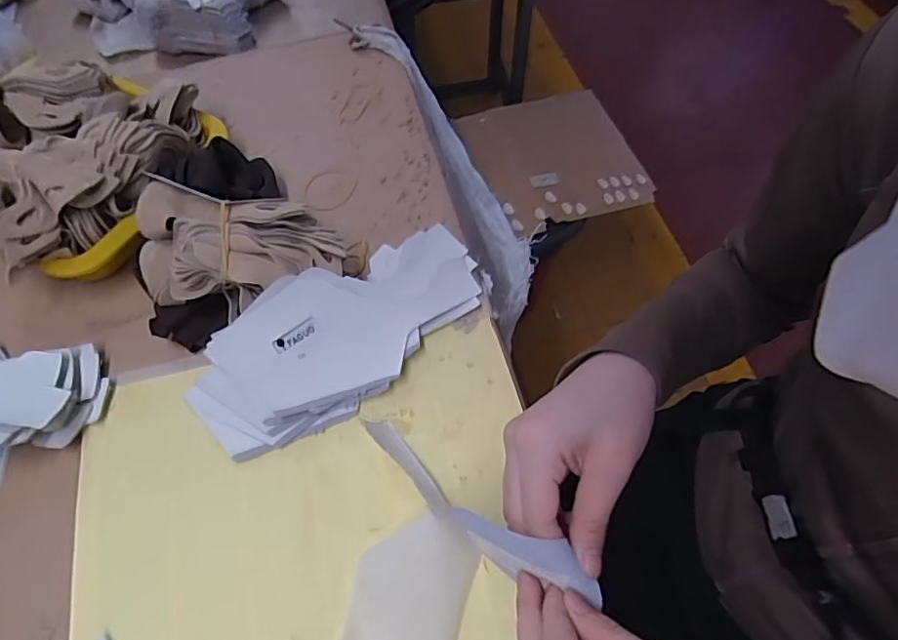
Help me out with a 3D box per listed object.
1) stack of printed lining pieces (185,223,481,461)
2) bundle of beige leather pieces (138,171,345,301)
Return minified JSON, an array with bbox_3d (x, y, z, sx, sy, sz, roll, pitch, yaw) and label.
[{"bbox_3d":[-0.078,0.003,0.414,0.238,0.056,0.098,-37,66,-19],"label":"stack of printed lining pieces"},{"bbox_3d":[-0.156,-0.052,0.413,0.148,0.079,0.074,-3,60,-1],"label":"bundle of beige leather pieces"}]

